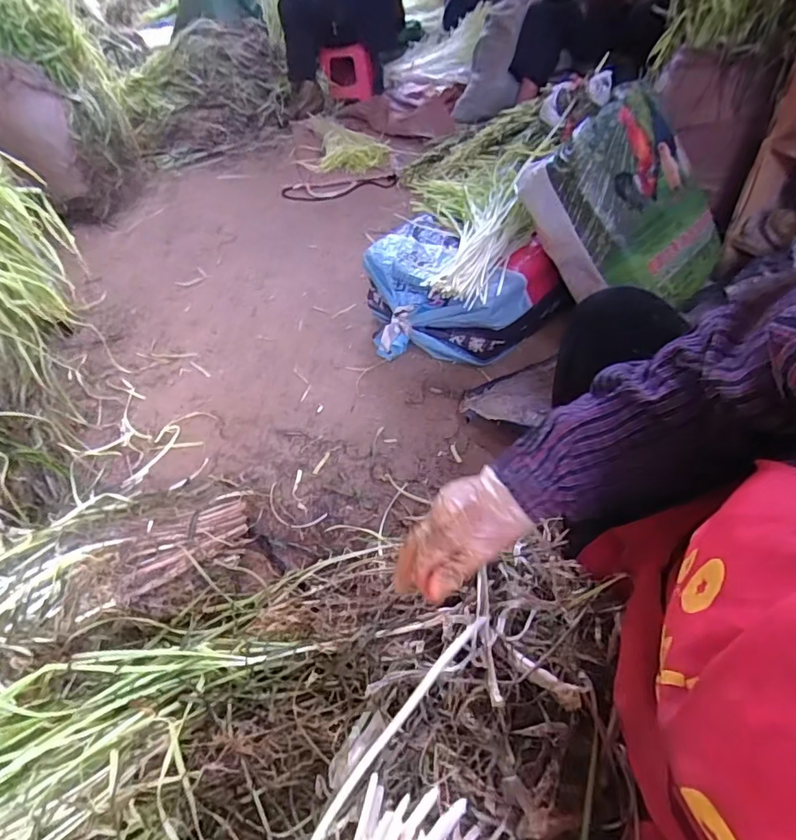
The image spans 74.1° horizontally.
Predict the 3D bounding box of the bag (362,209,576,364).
[{"bbox_3d":[0.145,-0.300,1.164,0.416,0.153,0.378,-8,45,-1],"label":"bag"}]

